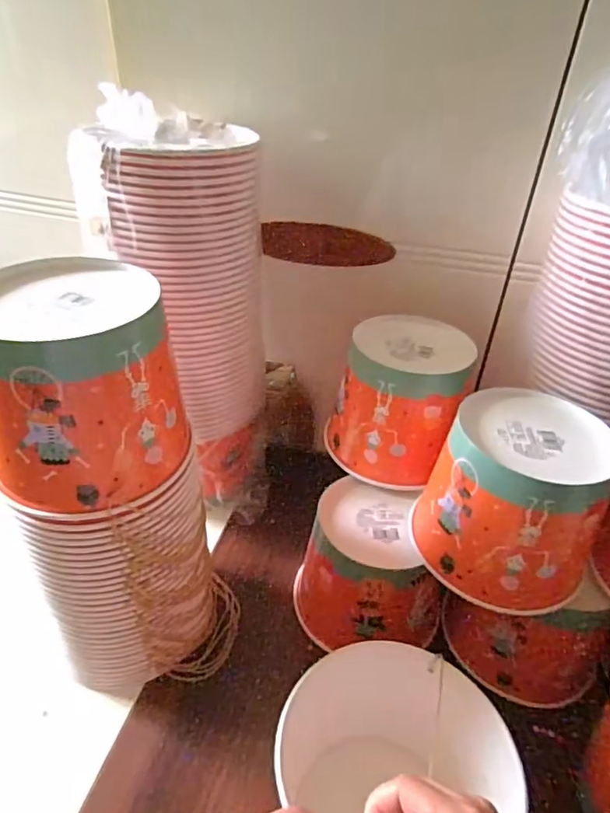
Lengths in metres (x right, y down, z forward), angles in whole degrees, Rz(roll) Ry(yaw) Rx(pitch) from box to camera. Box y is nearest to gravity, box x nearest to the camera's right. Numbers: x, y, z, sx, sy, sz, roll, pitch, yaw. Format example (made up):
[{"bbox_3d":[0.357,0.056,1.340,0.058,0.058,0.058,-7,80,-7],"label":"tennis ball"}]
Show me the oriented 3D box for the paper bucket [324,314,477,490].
[{"bbox_3d":[0.105,-0.010,0.590,0.133,0.133,0.141,19,39,21],"label":"paper bucket"}]

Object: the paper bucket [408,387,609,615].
[{"bbox_3d":[0.182,0.077,0.464,0.143,0.131,0.141,26,42,29],"label":"paper bucket"}]

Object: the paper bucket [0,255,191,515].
[{"bbox_3d":[-0.165,-0.019,0.389,0.131,0.128,0.139,2,36,-1],"label":"paper bucket"}]

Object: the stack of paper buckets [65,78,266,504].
[{"bbox_3d":[-0.120,-0.080,0.607,0.170,0.445,0.133,-25,45,-32],"label":"stack of paper buckets"}]

